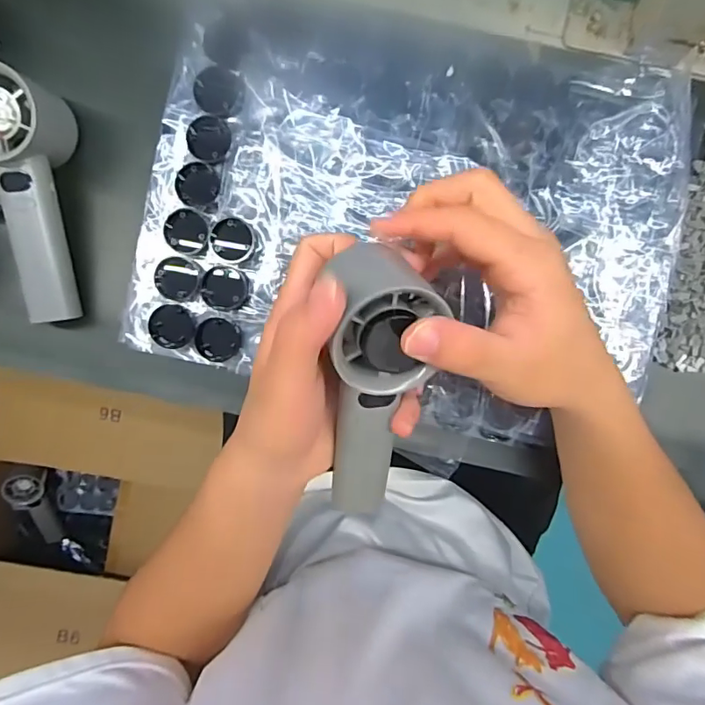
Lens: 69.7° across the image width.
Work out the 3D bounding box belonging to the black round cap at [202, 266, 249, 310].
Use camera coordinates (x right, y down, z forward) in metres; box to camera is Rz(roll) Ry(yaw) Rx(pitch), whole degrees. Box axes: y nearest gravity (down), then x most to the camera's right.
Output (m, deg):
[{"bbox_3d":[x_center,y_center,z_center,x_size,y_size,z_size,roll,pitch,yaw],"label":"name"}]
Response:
[{"bbox_3d":[-0.086,-0.044,0.344,0.030,0.006,0.028,0,89,-1],"label":"black round cap"}]

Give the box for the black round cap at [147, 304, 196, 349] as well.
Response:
[{"bbox_3d":[-0.123,-0.017,0.348,0.029,0.010,0.030,0,89,-1],"label":"black round cap"}]

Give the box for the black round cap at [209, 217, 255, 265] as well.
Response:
[{"bbox_3d":[-0.081,-0.075,0.339,0.029,0.007,0.029,0,89,-1],"label":"black round cap"}]

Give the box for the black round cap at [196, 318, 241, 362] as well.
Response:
[{"bbox_3d":[-0.093,-0.009,0.352,0.030,0.006,0.029,0,89,-1],"label":"black round cap"}]

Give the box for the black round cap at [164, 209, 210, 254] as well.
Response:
[{"bbox_3d":[-0.111,-0.081,0.343,0.031,0.012,0.027,29,89,0],"label":"black round cap"}]

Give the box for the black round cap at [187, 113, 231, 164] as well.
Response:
[{"bbox_3d":[-0.096,-0.142,0.341,0.027,0.014,0.028,0,89,-1],"label":"black round cap"}]

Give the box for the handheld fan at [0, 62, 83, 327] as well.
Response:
[{"bbox_3d":[-0.215,-0.100,0.340,0.051,0.046,0.159,-5,103,0],"label":"handheld fan"}]

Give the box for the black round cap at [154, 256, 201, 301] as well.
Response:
[{"bbox_3d":[-0.118,-0.050,0.343,0.031,0.009,0.028,9,89,-1],"label":"black round cap"}]

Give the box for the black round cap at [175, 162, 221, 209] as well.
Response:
[{"bbox_3d":[-0.104,-0.112,0.342,0.026,0.014,0.028,0,89,-1],"label":"black round cap"}]

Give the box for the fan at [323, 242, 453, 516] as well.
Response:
[{"bbox_3d":[0.012,0.024,0.274,0.047,0.059,0.163,5,125,0],"label":"fan"}]

